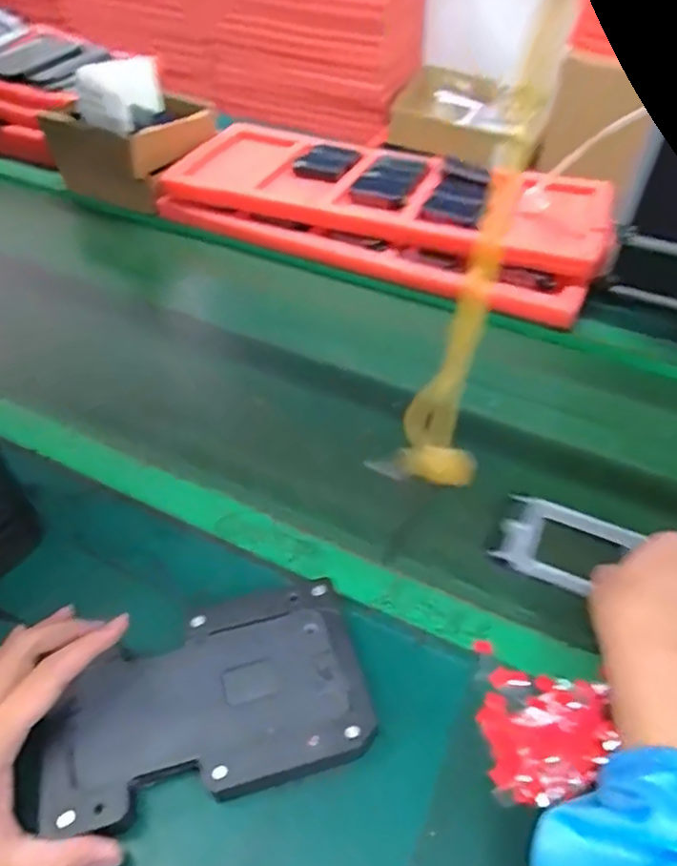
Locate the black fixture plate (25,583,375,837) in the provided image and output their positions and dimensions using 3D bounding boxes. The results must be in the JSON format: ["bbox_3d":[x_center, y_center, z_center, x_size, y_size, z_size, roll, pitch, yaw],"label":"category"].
[{"bbox_3d":[-0.085,0.163,0.380,0.195,0.013,0.111,-11,47,-11],"label":"black fixture plate"}]

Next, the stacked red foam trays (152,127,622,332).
[{"bbox_3d":[0.059,-0.307,0.811,0.565,0.070,0.252,19,49,17],"label":"stacked red foam trays"}]

